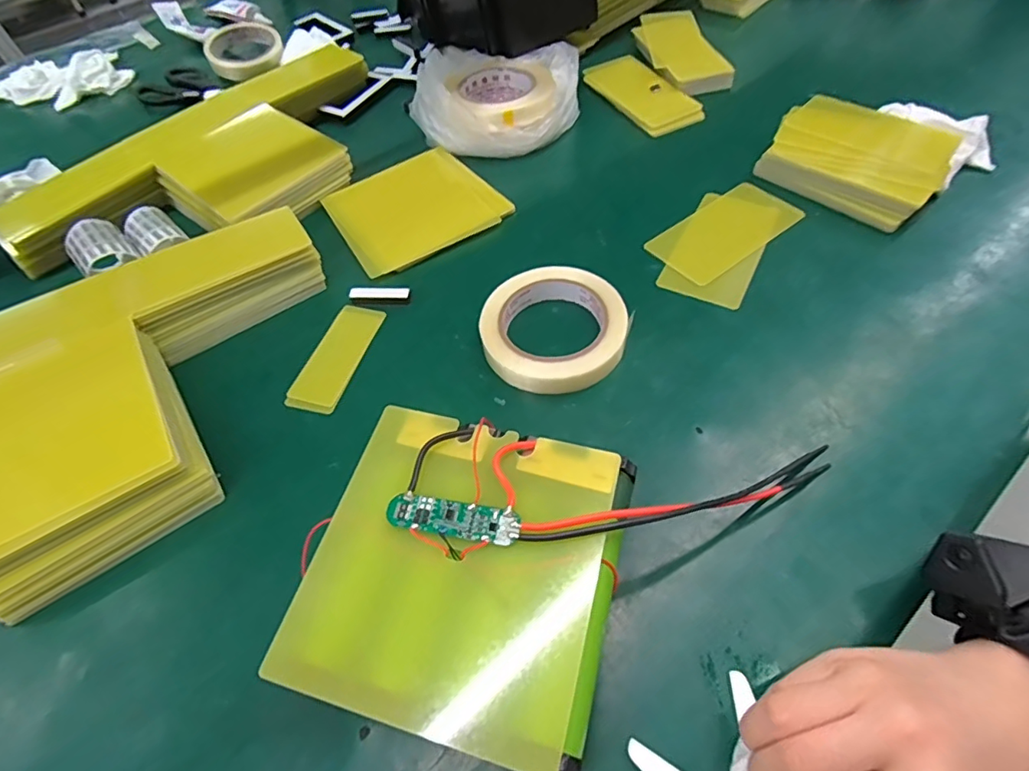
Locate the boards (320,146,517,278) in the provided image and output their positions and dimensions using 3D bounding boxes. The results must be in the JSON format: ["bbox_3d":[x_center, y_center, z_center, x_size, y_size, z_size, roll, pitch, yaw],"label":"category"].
[{"bbox_3d":[-0.101,-0.182,0.531,0.153,0.004,0.147,-29,59,-14],"label":"boards"}]

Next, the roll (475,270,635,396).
[{"bbox_3d":[0.031,-0.045,0.415,0.111,0.028,0.107,-2,56,4],"label":"roll"}]

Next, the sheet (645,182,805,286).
[{"bbox_3d":[0.193,-0.142,0.483,0.139,0.007,0.071,-35,59,-19],"label":"sheet"}]

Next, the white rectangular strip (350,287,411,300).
[{"bbox_3d":[-0.119,-0.079,0.466,0.053,0.011,0.010,-2,56,4],"label":"white rectangular strip"}]

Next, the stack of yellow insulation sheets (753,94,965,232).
[{"bbox_3d":[0.321,-0.215,0.499,0.144,0.032,0.116,37,67,25],"label":"stack of yellow insulation sheets"}]

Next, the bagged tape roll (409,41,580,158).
[{"bbox_3d":[-0.023,-0.324,0.585,0.181,0.059,0.146,8,58,11],"label":"bagged tape roll"}]

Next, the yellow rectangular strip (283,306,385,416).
[{"bbox_3d":[-0.146,-0.024,0.430,0.044,0.004,0.103,12,59,13],"label":"yellow rectangular strip"}]

